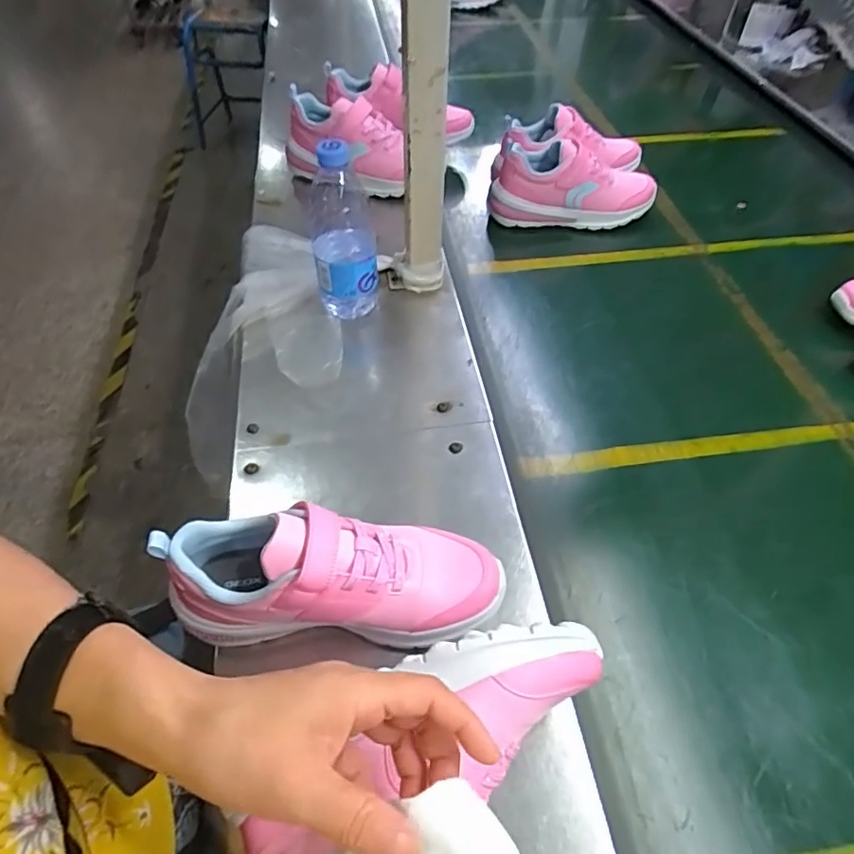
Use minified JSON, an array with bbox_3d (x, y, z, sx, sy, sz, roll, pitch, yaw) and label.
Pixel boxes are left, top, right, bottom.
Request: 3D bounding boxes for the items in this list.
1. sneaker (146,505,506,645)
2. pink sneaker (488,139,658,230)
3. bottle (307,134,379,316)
[{"bbox_3d":[-0.064,0.117,0.424,0.240,0.118,0.087,-1,52,-1],"label":"sneaker"},{"bbox_3d":[0.231,-0.379,0.877,0.259,0.116,0.098,3,52,2],"label":"pink sneaker"},{"bbox_3d":[-0.093,-0.212,0.628,0.071,0.210,0.056,-8,53,-6],"label":"bottle"}]

